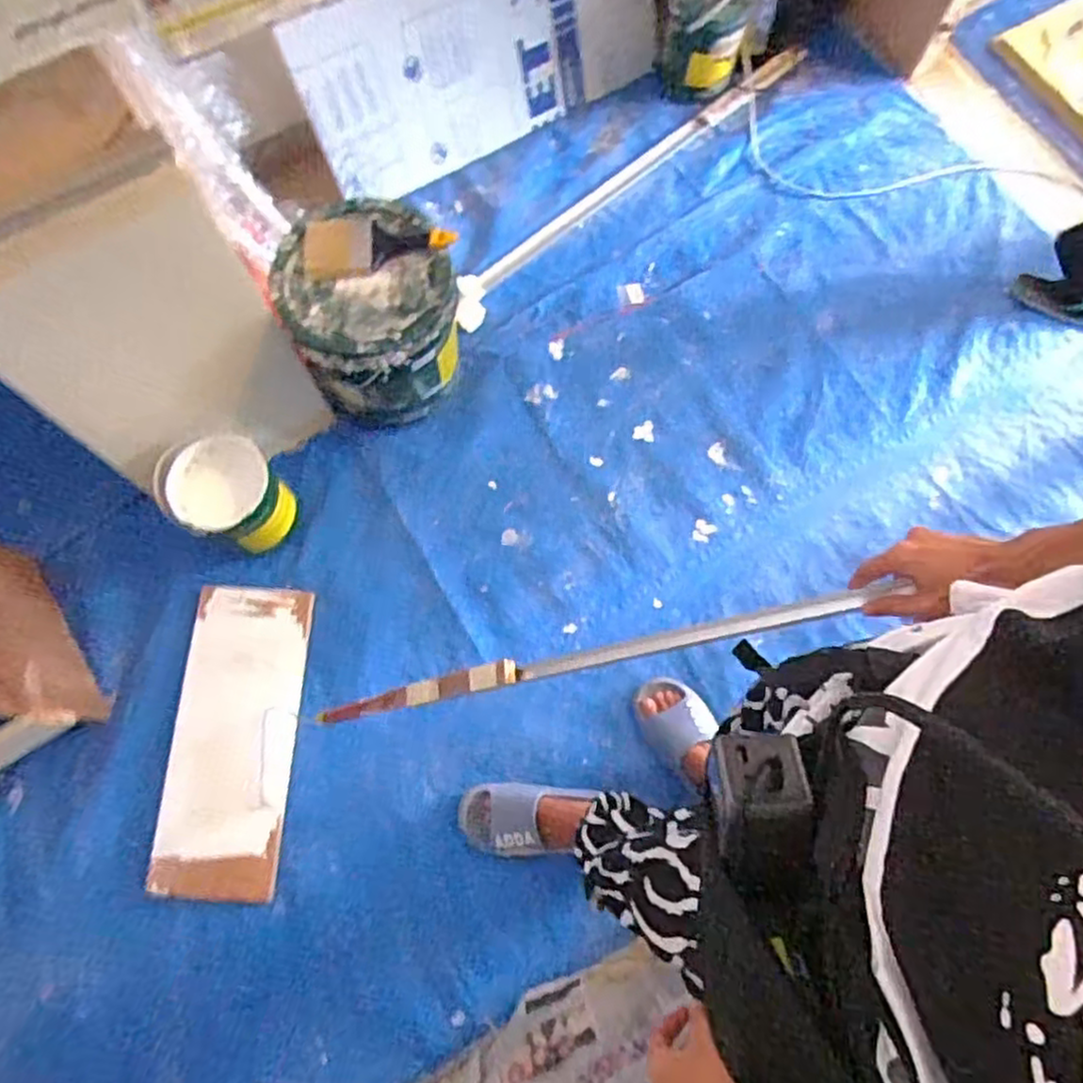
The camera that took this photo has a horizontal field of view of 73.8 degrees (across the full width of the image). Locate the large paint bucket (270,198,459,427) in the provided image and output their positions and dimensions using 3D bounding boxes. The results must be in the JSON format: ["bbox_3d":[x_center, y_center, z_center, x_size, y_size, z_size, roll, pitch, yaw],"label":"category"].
[{"bbox_3d":[-0.301,-0.396,1.350,0.292,0.336,0.302,-8,75,-3],"label":"large paint bucket"}]

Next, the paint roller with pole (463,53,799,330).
[{"bbox_3d":[0.202,-0.836,1.653,1.086,0.065,0.111,-43,79,-11],"label":"paint roller with pole"}]

